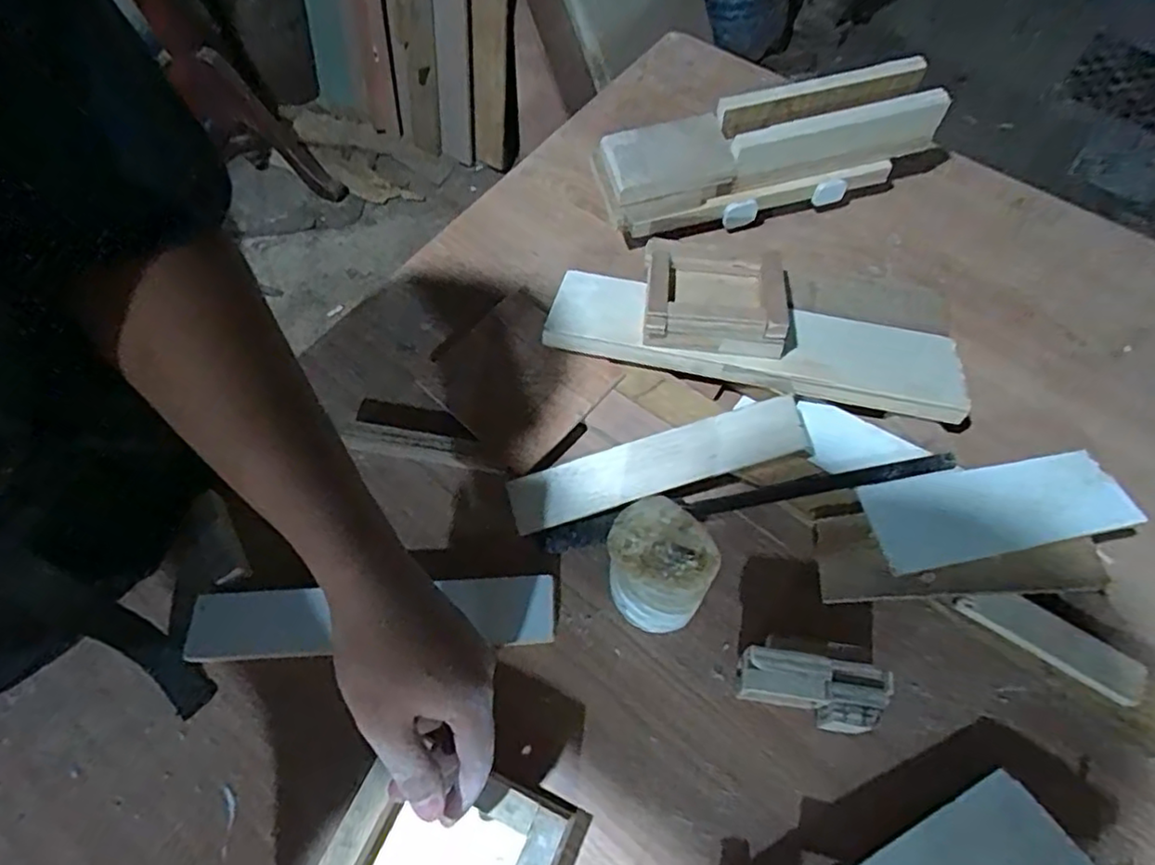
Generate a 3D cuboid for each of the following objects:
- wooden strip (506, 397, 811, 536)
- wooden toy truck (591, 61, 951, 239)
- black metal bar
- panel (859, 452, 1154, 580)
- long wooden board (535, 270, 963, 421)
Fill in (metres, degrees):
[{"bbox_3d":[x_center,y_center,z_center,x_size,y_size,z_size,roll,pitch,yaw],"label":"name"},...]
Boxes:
[{"bbox_3d":[0.057,0.024,0.482,0.216,0.013,0.045,-16,81,2],"label":"wooden strip"},{"bbox_3d":[0.166,-0.246,0.590,0.296,0.093,0.078,-13,64,-3],"label":"wooden toy truck"},{"bbox_3d":[0.122,0.051,0.482,0.300,0.025,0.019,-10,64,-2],"label":"black metal bar"},{"bbox_3d":[0.289,0.051,0.452,0.170,0.005,0.068,-11,57,-1],"label":"panel"},{"bbox_3d":[0.138,-0.075,0.526,0.320,0.026,0.080,11,56,8],"label":"long wooden board"}]

